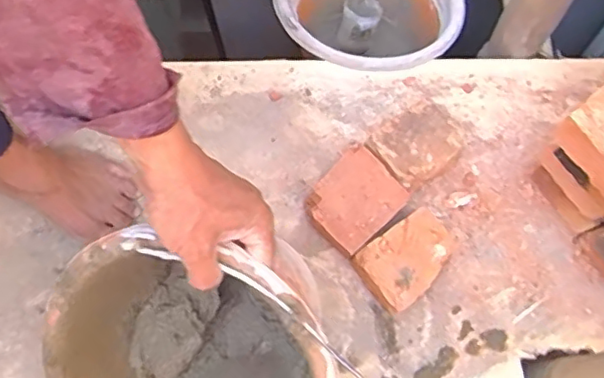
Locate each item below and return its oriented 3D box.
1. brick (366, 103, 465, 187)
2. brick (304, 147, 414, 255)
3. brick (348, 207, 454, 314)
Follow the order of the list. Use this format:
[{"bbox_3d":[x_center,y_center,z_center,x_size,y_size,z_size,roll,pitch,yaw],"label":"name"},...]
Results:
[{"bbox_3d":[0.137,-0.048,0.741,0.102,0.061,0.083,-36,74,-10],"label":"brick"},{"bbox_3d":[0.061,0.016,0.711,0.099,0.057,0.090,-40,75,-11],"label":"brick"},{"bbox_3d":[0.122,0.078,0.697,0.097,0.057,0.078,-38,75,-10],"label":"brick"}]

